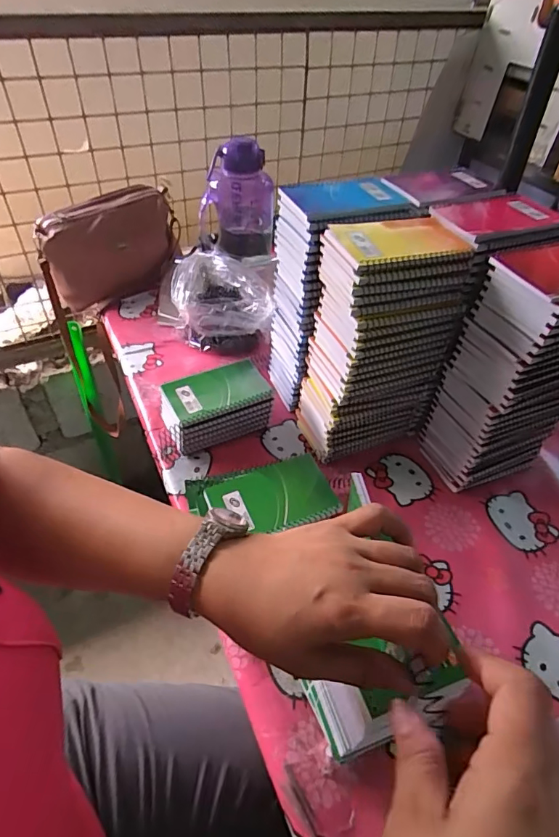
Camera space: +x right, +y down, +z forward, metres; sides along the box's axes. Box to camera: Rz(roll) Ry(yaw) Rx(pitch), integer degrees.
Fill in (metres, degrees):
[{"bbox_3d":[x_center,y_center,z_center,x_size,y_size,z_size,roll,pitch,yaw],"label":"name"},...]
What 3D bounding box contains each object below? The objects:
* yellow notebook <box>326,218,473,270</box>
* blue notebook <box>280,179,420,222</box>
[{"bbox_3d":[0.120,-0.186,0.478,0.129,0.012,0.081,-13,48,-15],"label":"yellow notebook"},{"bbox_3d":[0.075,-0.256,0.538,0.132,0.015,0.088,-14,48,-17],"label":"blue notebook"}]

